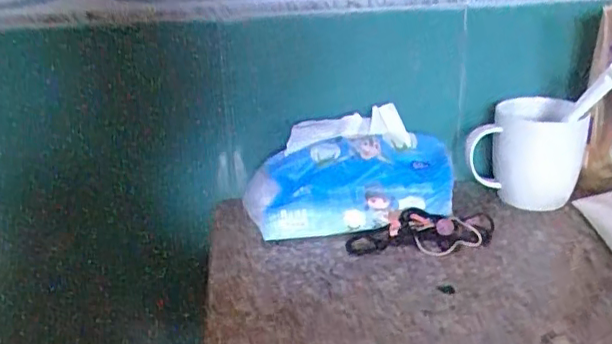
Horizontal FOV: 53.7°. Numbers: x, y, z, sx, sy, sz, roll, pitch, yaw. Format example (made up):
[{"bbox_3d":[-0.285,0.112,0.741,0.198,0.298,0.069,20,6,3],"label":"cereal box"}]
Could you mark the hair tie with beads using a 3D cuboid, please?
[{"bbox_3d":[0.108,0.057,0.568,0.133,0.011,0.048,0,55,5],"label":"hair tie with beads"}]

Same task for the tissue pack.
[{"bbox_3d":[0.043,0.007,0.592,0.198,0.108,0.070,-3,23,-1],"label":"tissue pack"}]

